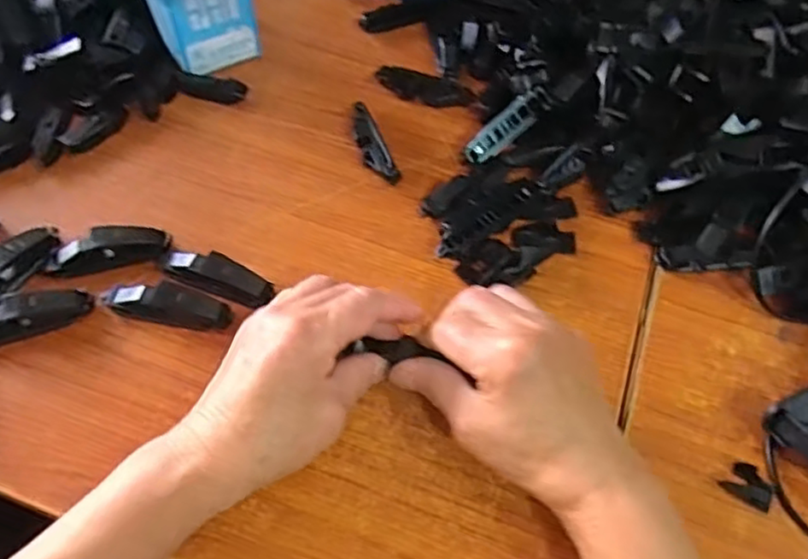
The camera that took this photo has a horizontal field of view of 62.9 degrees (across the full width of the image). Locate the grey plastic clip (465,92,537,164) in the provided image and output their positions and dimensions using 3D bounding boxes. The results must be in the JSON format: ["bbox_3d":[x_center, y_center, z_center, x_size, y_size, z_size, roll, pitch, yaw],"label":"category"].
[{"bbox_3d":[0.074,-0.109,0.487,0.065,0.014,0.018,-43,69,3],"label":"grey plastic clip"}]

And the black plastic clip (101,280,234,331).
[{"bbox_3d":[-0.145,0.013,0.400,0.078,0.023,0.019,12,57,3],"label":"black plastic clip"}]

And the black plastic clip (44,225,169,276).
[{"bbox_3d":[-0.191,-0.020,0.425,0.075,0.026,0.019,-9,58,-10],"label":"black plastic clip"}]

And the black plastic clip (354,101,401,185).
[{"bbox_3d":[-0.025,-0.100,0.486,0.019,0.017,0.074,-19,61,-15],"label":"black plastic clip"}]

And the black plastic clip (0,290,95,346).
[{"bbox_3d":[-0.227,0.023,0.391,0.077,0.021,0.019,-17,60,-14],"label":"black plastic clip"}]

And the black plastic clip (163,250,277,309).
[{"bbox_3d":[-0.118,-0.002,0.417,0.072,0.023,0.019,20,58,8],"label":"black plastic clip"}]

